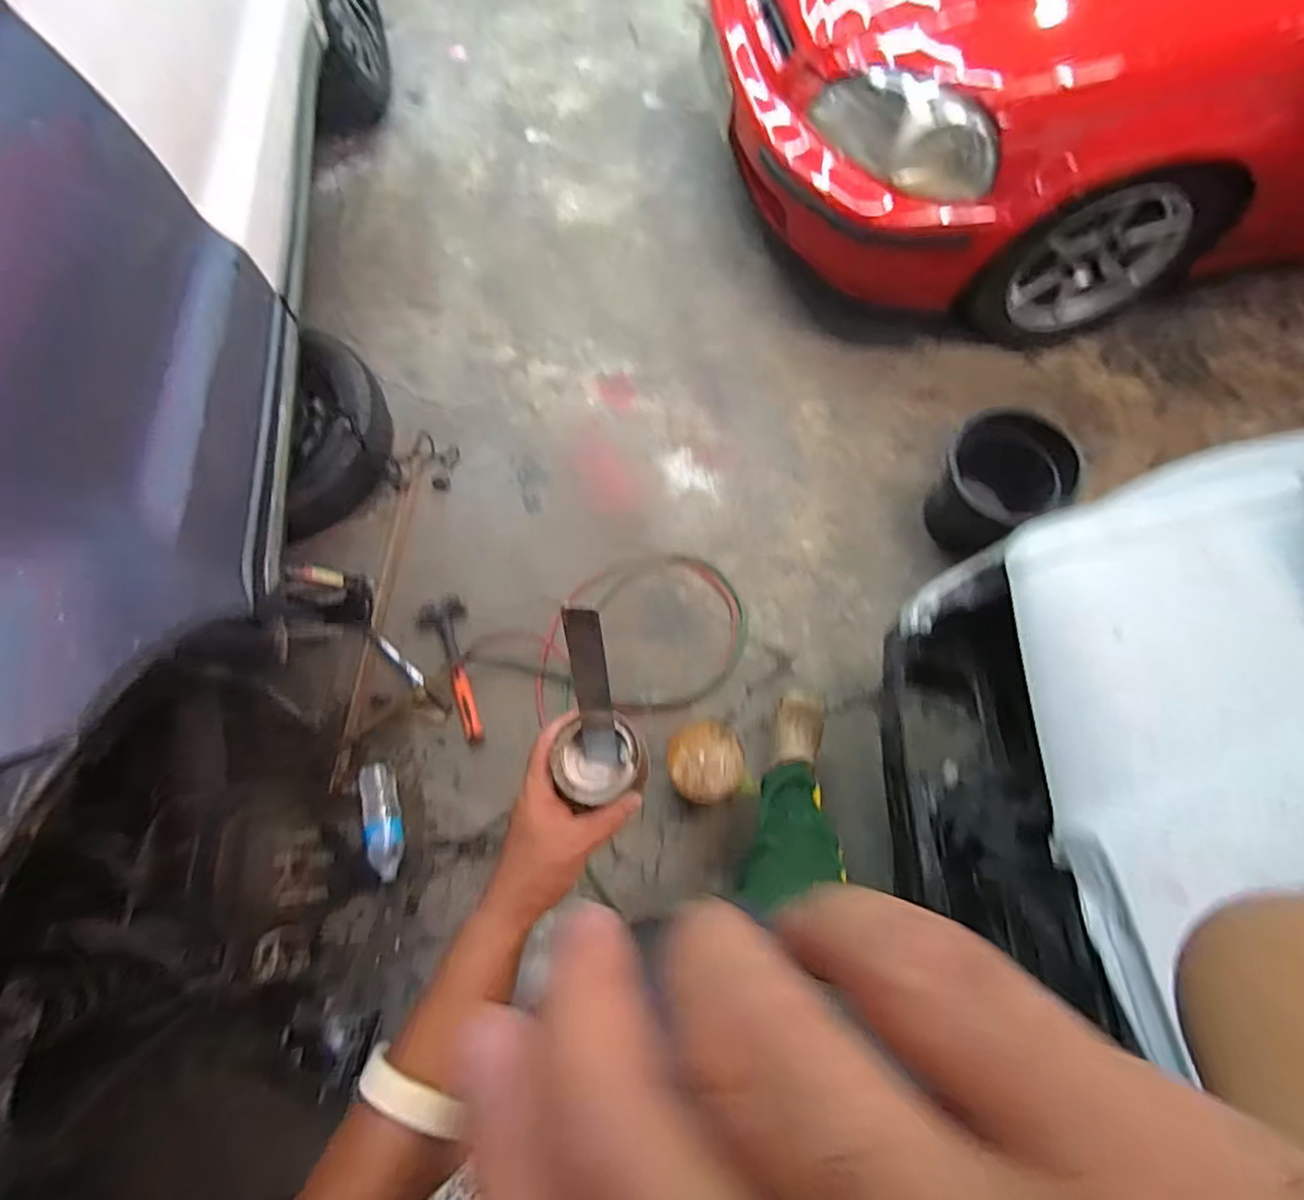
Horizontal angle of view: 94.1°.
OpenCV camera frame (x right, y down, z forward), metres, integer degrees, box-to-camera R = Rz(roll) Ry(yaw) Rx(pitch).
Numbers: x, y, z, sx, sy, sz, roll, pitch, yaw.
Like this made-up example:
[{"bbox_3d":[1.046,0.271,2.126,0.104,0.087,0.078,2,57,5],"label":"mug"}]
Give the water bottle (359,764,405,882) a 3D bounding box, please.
[{"bbox_3d":[-0.635,0.521,1.433,0.080,0.066,0.256,-12,71,-2],"label":"water bottle"}]

